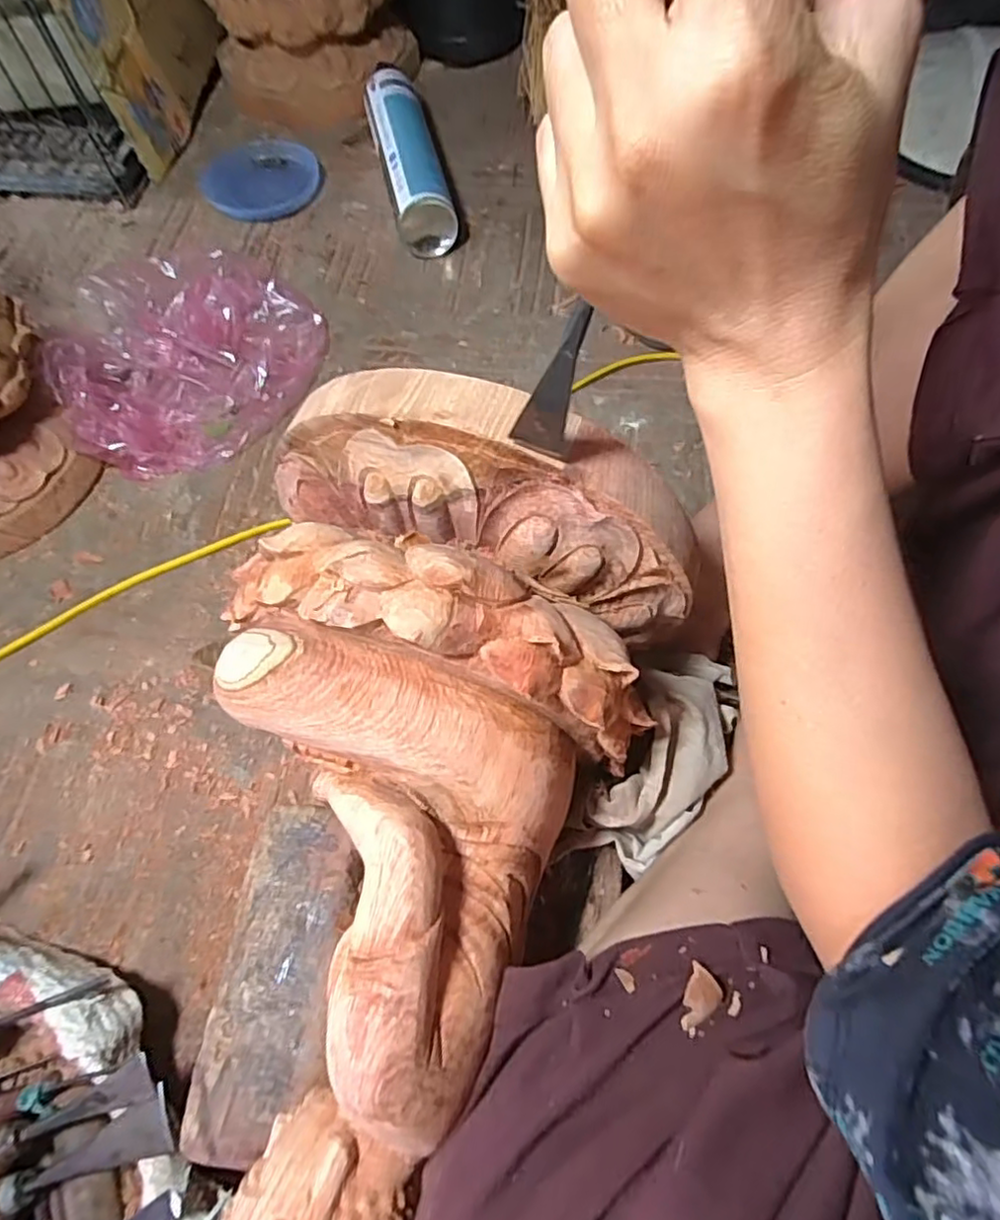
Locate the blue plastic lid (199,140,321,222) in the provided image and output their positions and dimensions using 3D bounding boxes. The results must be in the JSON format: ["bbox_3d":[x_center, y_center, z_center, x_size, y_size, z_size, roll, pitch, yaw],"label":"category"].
[{"bbox_3d":[-0.287,-0.514,0.753,0.140,0.013,0.122,9,65,5],"label":"blue plastic lid"}]

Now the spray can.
[{"bbox_3d":[-0.105,-0.522,0.741,0.067,0.067,0.284,-12,65,-5],"label":"spray can"}]

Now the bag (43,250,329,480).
[{"bbox_3d":[-0.291,-0.249,0.606,0.247,0.074,0.200,-26,67,-11],"label":"bag"}]

